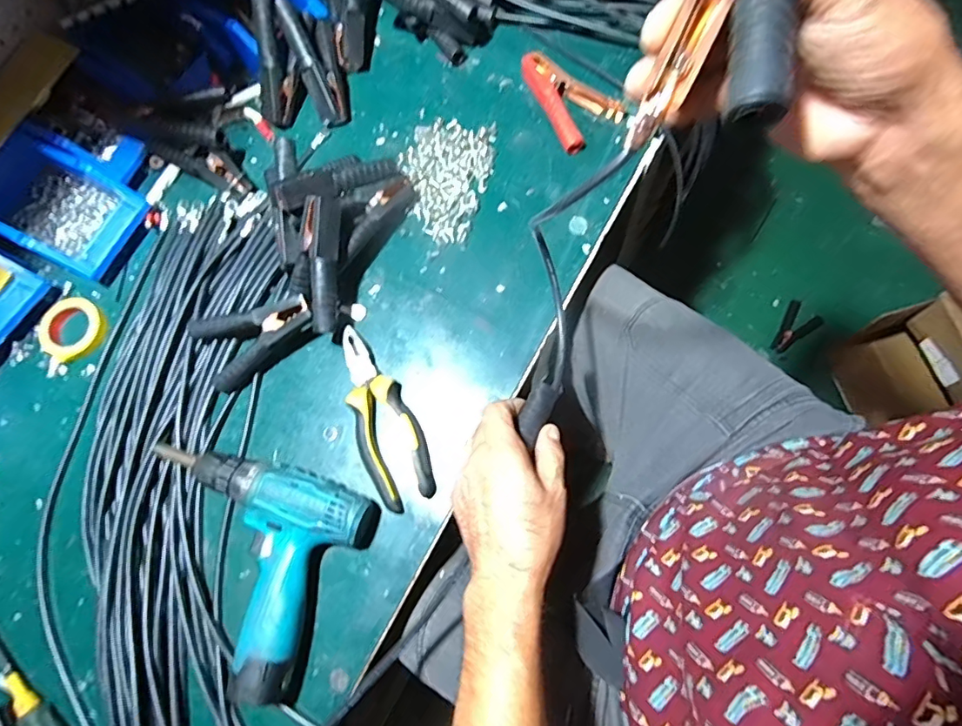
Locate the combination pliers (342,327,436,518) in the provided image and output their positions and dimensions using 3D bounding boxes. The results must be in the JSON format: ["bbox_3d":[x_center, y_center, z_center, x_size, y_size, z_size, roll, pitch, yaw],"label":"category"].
[{"bbox_3d":[-0.105,0.053,0.535,0.062,0.024,0.193,-25,74,-3],"label":"combination pliers"}]

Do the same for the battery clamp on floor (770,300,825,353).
[{"bbox_3d":[0.776,-0.084,1.279,0.083,0.035,0.132,42,81,14],"label":"battery clamp on floor"}]

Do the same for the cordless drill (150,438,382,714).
[{"bbox_3d":[-0.243,0.173,0.496,0.237,0.061,0.189,25,78,11],"label":"cordless drill"}]

